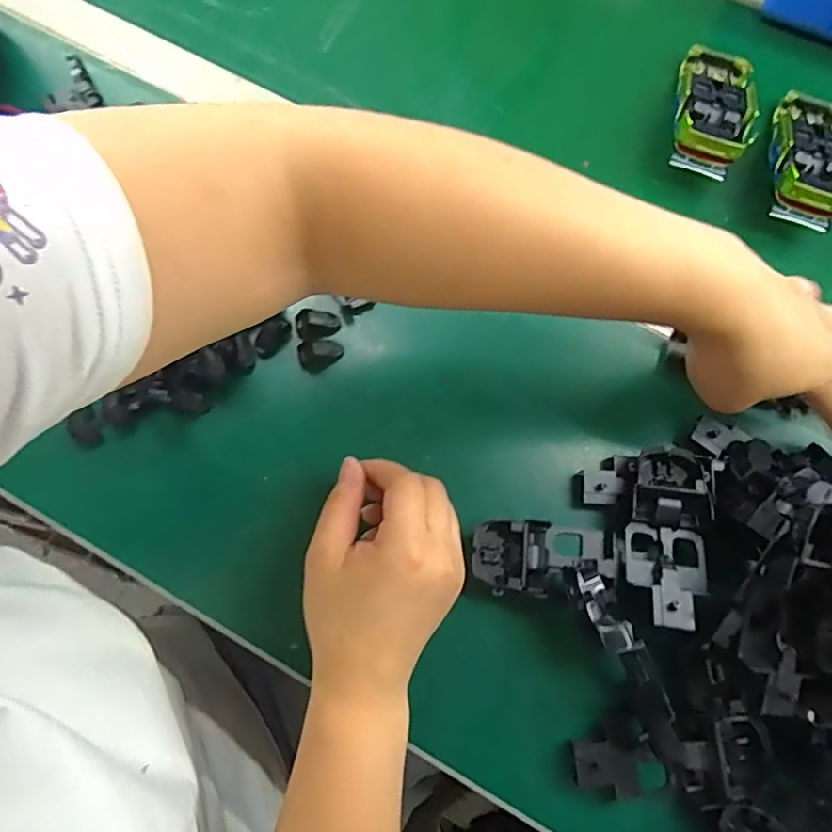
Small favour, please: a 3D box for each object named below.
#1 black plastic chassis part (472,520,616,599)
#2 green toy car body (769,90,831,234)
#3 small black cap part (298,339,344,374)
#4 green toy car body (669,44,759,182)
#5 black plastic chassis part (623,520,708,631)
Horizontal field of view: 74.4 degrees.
[{"bbox_3d":[0.074,0.083,0.320,0.080,0.022,0.040,1,73,-2],"label":"black plastic chassis part"},{"bbox_3d":[0.292,-0.196,0.407,0.056,0.026,0.131,19,63,6],"label":"green toy car body"},{"bbox_3d":[-0.062,-0.040,0.357,0.028,0.016,0.016,-8,73,-5],"label":"small black cap part"},{"bbox_3d":[0.226,-0.238,0.420,0.055,0.029,0.129,18,63,6],"label":"green toy car body"},{"bbox_3d":[0.139,0.090,0.306,0.043,0.014,0.058,10,50,7],"label":"black plastic chassis part"}]

